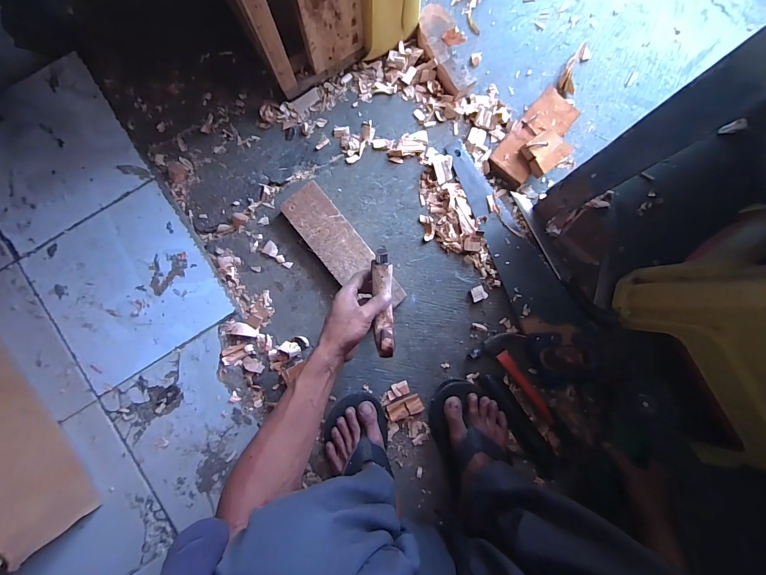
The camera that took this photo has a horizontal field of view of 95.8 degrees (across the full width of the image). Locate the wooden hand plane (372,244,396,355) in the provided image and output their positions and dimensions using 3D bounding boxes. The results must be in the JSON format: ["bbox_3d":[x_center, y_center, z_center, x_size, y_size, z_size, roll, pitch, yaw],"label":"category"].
[{"bbox_3d":[0.000,0.022,0.509,0.029,0.033,0.156,-2,90,-1],"label":"wooden hand plane"}]

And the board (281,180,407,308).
[{"bbox_3d":[-0.074,-0.067,0.647,0.083,0.031,0.272,-39,88,-3],"label":"board"}]

